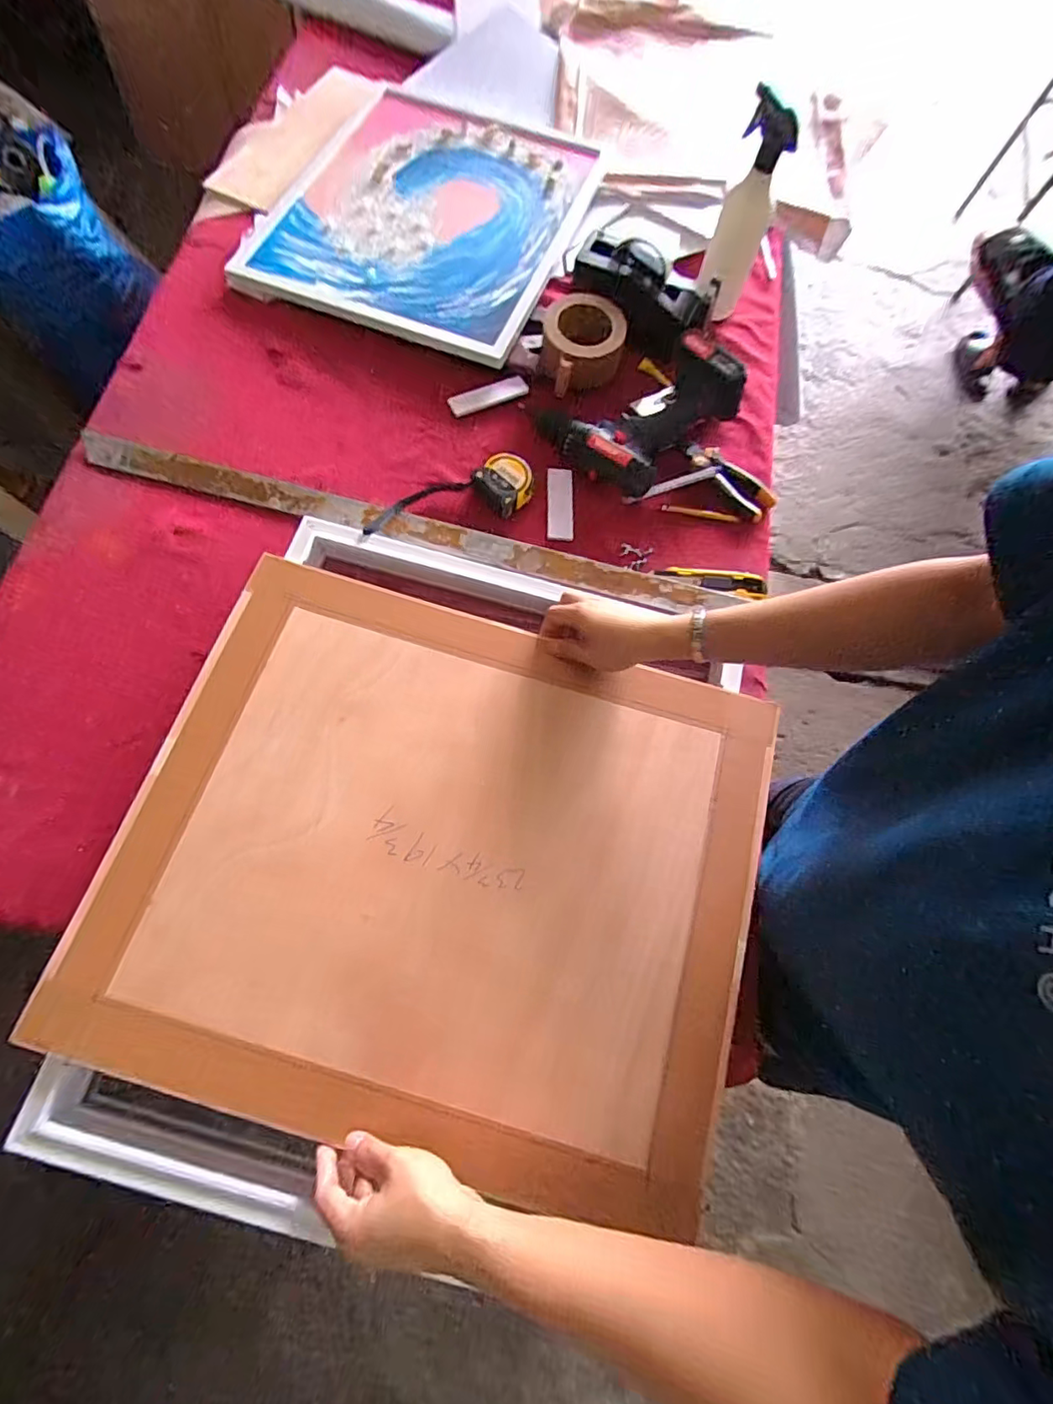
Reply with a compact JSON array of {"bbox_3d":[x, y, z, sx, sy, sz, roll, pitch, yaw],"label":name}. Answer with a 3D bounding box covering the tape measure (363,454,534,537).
[{"bbox_3d":[-0.098,-0.256,0.679,0.223,0.039,0.069,-19,76,-9],"label":"tape measure"}]

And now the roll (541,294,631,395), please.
[{"bbox_3d":[0.074,-0.478,0.746,0.109,0.080,0.127,9,74,-1],"label":"roll"}]

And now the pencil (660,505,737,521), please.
[{"bbox_3d":[0.234,-0.254,0.724,0.103,0.004,0.009,8,100,-2],"label":"pencil"}]

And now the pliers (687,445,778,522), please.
[{"bbox_3d":[0.275,-0.302,0.732,0.130,0.026,0.053,42,75,8],"label":"pliers"}]

